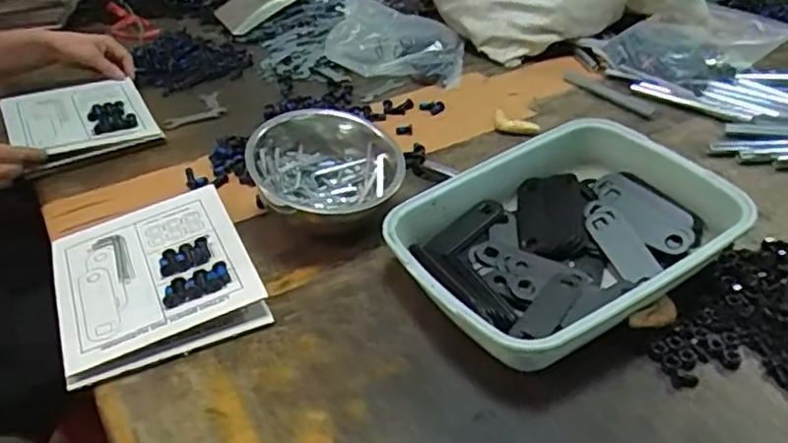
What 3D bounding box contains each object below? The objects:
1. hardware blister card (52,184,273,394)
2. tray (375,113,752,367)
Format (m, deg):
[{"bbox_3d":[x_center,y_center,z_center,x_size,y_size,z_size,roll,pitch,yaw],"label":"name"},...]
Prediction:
[{"bbox_3d":[-0.249,0.053,0.674,0.184,0.031,0.229,-18,39,-19],"label":"hardware blister card"},{"bbox_3d":[0.168,0.015,0.657,0.325,0.072,0.234,-21,40,-22],"label":"tray"}]

